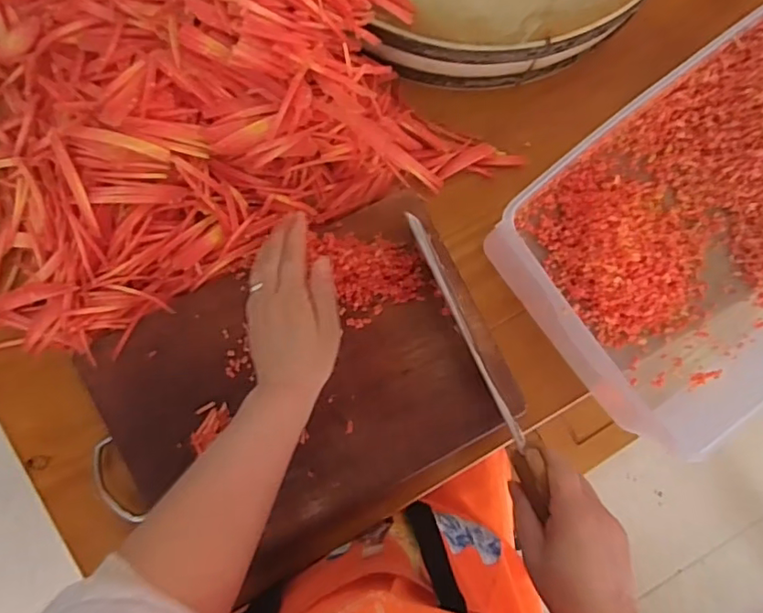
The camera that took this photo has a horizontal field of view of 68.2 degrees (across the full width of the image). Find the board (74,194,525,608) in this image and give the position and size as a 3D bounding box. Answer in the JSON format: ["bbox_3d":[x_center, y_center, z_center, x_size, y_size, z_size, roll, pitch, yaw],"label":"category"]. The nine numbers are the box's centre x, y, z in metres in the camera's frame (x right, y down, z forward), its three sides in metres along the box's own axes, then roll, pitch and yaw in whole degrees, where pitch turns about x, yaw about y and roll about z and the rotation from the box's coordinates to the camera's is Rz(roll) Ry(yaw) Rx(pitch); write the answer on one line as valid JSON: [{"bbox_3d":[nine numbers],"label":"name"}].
[{"bbox_3d":[-0.056,0.075,0.486,0.324,0.035,0.241,-27,86,-4],"label":"board"}]

